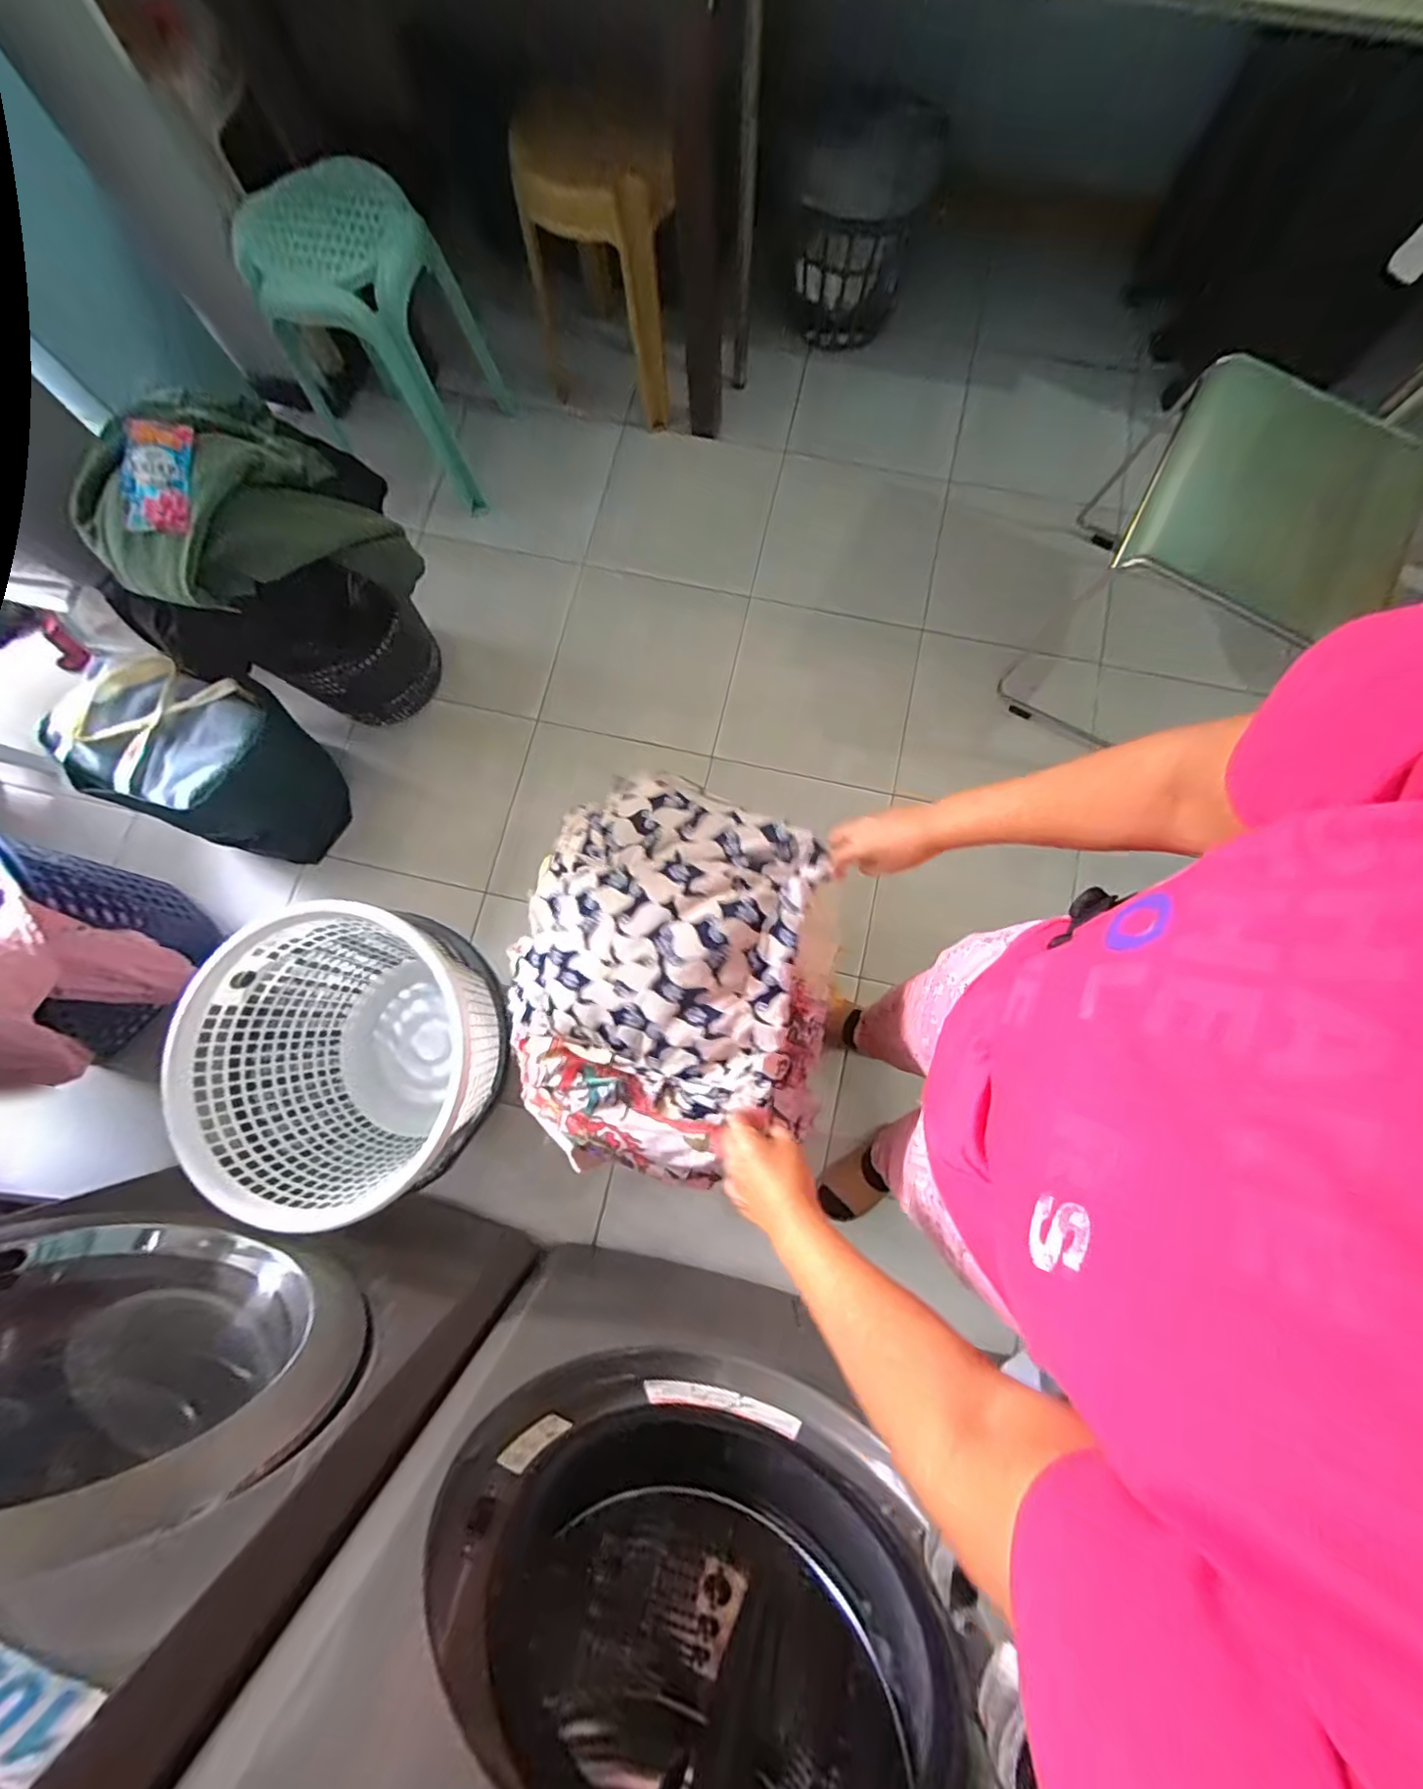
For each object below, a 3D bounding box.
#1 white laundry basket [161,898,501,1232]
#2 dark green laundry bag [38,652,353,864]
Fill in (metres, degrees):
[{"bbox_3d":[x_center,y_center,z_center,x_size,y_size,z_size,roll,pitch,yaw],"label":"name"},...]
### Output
[{"bbox_3d":[-0.563,0.260,1.007,0.400,0.322,0.422,0,80,1],"label":"white laundry basket"},{"bbox_3d":[-0.947,-0.245,1.143,0.336,0.279,0.257,8,80,3],"label":"dark green laundry bag"}]

